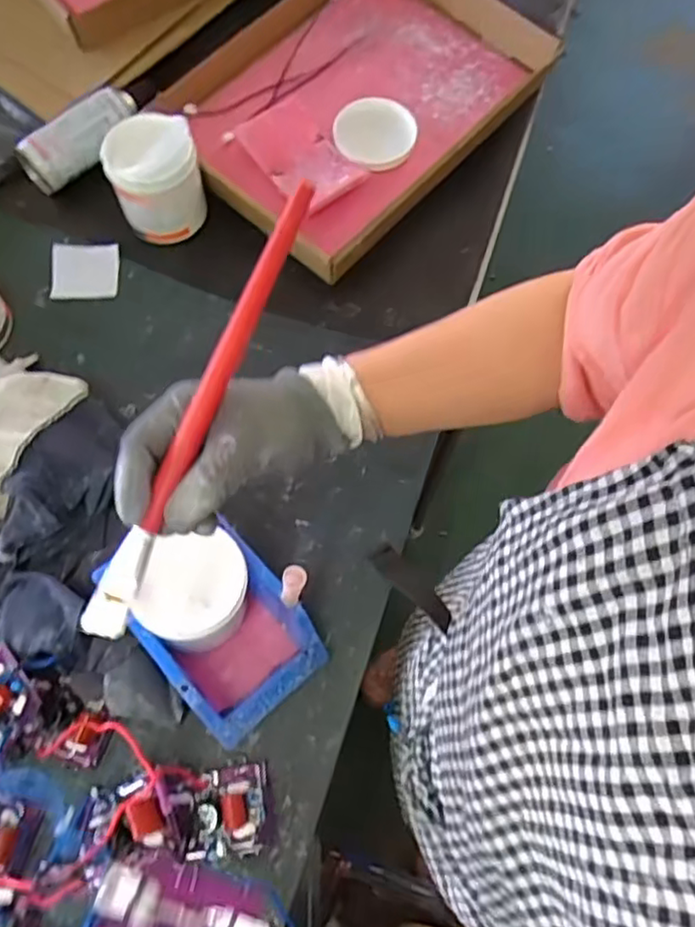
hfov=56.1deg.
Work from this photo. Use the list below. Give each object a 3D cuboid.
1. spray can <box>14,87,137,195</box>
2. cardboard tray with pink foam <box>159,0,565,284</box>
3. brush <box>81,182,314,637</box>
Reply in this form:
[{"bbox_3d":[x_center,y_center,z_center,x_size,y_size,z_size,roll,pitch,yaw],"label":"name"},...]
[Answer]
[{"bbox_3d":[-0.313,-0.380,0.758,0.151,0.050,0.055,-41,75,1],"label":"spray can"},{"bbox_3d":[0.003,-0.468,0.805,0.354,0.083,0.431,43,74,13],"label":"cardboard tray with pink foam"},{"bbox_3d":[-0.084,-0.029,0.370,0.022,0.014,0.274,26,92,8],"label":"brush"}]

